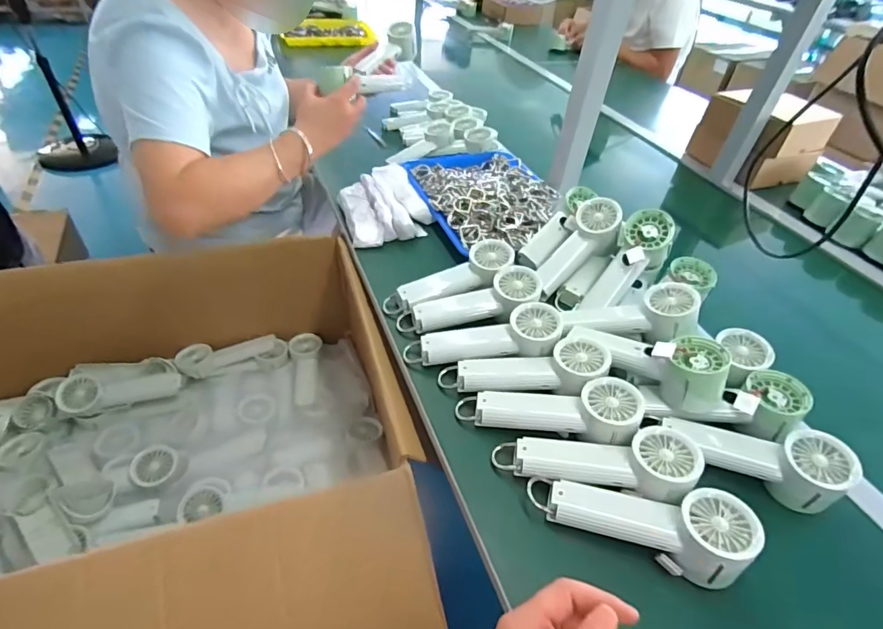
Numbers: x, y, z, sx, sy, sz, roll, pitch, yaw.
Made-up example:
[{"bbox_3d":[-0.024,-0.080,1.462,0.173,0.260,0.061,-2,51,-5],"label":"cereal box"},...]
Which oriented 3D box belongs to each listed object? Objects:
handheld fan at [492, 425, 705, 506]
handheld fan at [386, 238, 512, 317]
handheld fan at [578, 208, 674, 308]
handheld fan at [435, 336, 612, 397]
[{"bbox_3d":[0.153,0.148,0.461,0.190,0.039,0.059,-1,43,12],"label":"handheld fan"},{"bbox_3d":[0.014,-0.046,0.644,0.190,0.034,0.056,-25,50,-8],"label":"handheld fan"},{"bbox_3d":[0.266,-0.071,0.660,0.067,0.163,0.070,39,11,29],"label":"handheld fan"},{"bbox_3d":[0.095,0.067,0.542,0.197,0.033,0.058,-7,44,5],"label":"handheld fan"}]

